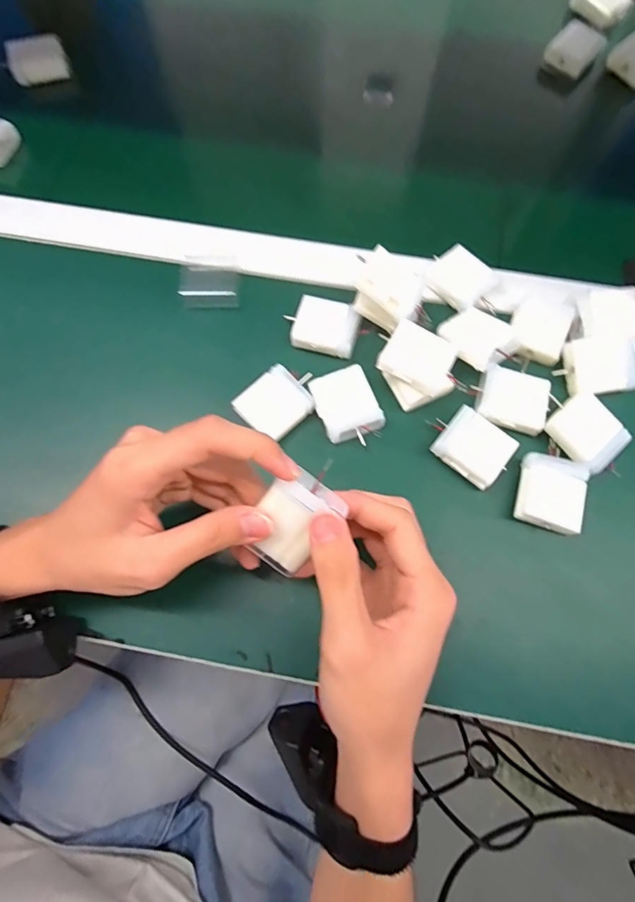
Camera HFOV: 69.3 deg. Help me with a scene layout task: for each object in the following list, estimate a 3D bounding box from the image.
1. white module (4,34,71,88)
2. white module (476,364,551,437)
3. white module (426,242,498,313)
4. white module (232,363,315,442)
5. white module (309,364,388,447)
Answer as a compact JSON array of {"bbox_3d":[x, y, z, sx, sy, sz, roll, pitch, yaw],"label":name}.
[{"bbox_3d":[-0.277,-0.388,0.454,0.053,0.027,0.032,-15,73,-5],"label":"white module"},{"bbox_3d":[0.146,-0.040,0.340,0.049,0.013,0.043,22,73,7],"label":"white module"},{"bbox_3d":[0.116,-0.140,0.370,0.047,0.006,0.044,41,76,12],"label":"white module"},{"bbox_3d":[-0.029,-0.037,0.344,0.041,0.019,0.055,42,77,12],"label":"white module"},{"bbox_3d":[0.022,-0.033,0.340,0.043,0.012,0.056,-24,74,-8],"label":"white module"}]

